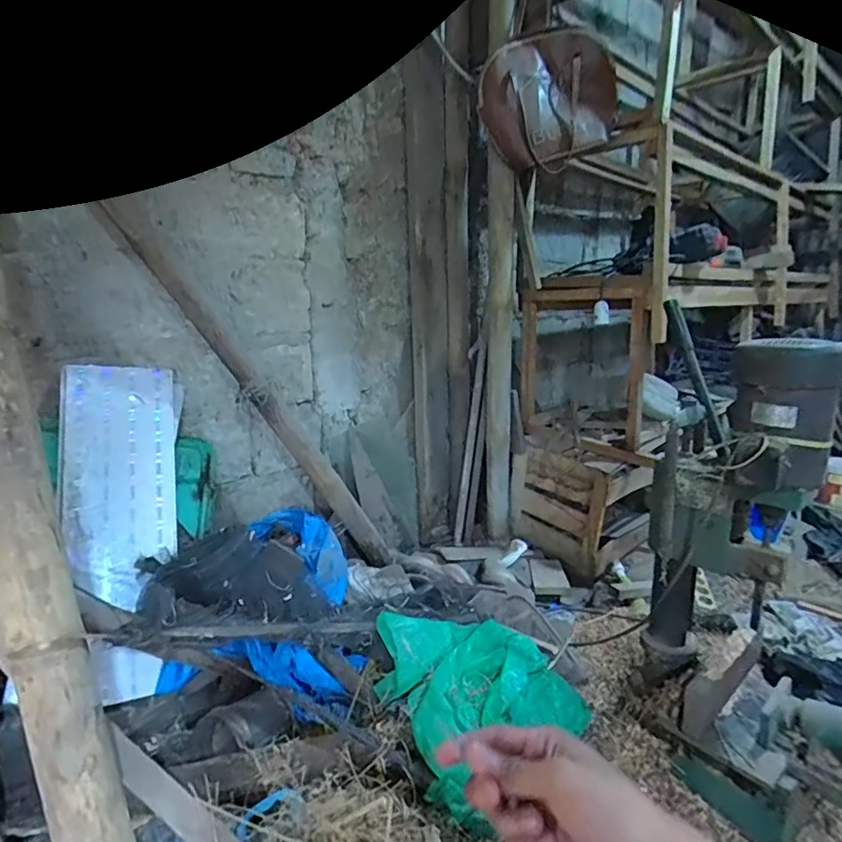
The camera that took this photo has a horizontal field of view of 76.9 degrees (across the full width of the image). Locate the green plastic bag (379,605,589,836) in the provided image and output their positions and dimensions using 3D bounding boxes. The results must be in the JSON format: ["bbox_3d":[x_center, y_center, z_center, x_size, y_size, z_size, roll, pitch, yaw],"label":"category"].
[{"bbox_3d":[0.113,0.457,0.936,0.314,0.163,0.260,-8,15,-28],"label":"green plastic bag"}]

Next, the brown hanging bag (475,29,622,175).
[{"bbox_3d":[0.324,-0.825,1.351,0.329,0.312,0.118,3,14,18],"label":"brown hanging bag"}]

